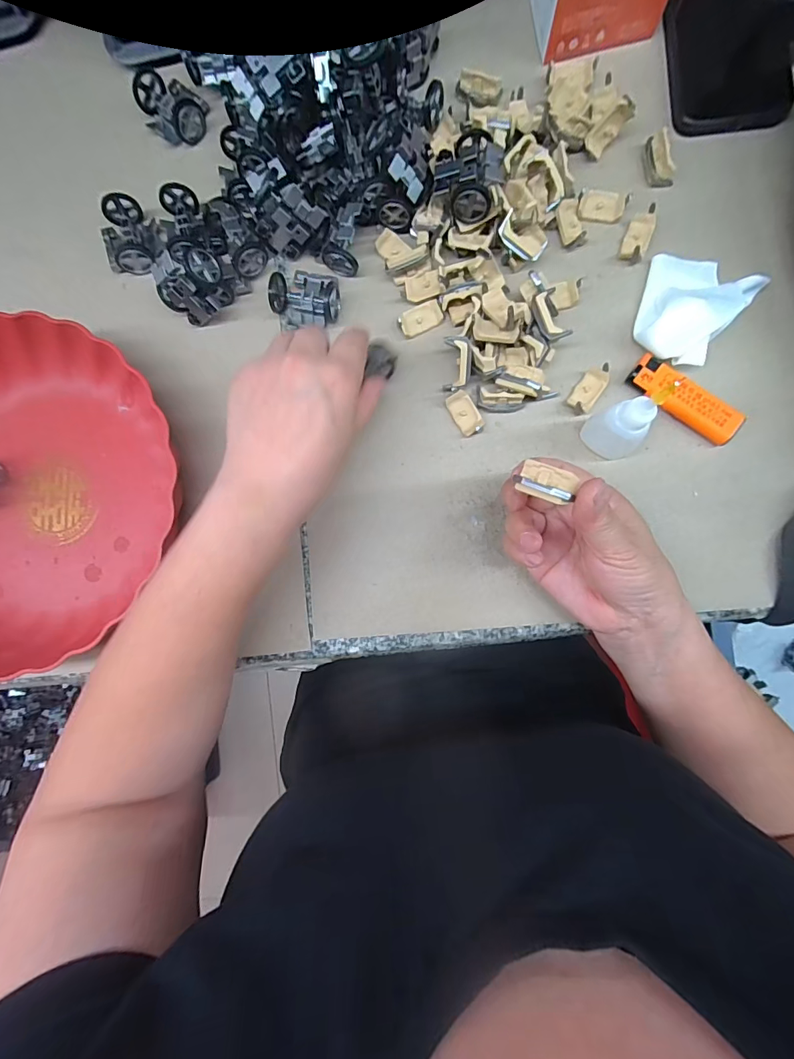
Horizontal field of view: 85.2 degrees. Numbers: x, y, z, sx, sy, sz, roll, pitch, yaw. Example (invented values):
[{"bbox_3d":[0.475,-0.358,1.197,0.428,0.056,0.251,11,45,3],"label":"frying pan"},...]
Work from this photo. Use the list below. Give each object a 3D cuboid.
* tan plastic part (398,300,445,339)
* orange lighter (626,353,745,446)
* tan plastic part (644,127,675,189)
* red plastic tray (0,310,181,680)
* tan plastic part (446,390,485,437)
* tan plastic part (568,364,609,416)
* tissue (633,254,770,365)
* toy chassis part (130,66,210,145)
[{"bbox_3d":[0.018,-0.158,0.324,0.033,0.009,0.019,-27,107,2],"label":"tan plastic part"},{"bbox_3d":[0.202,-0.091,0.305,0.079,0.015,0.025,36,90,6],"label":"orange lighter"},{"bbox_3d":[0.193,-0.273,0.317,0.014,0.014,0.035,-17,85,3],"label":"tan plastic part"},{"bbox_3d":[-0.277,-0.023,0.319,0.239,0.047,0.246,-19,85,3],"label":"red plastic tray"},{"bbox_3d":[0.050,-0.085,0.318,0.017,0.012,0.032,-30,85,2],"label":"tan plastic part"},{"bbox_3d":[0.137,-0.099,0.309,0.016,0.016,0.035,35,90,6],"label":"tan plastic part"},{"bbox_3d":[0.203,-0.161,0.303,0.068,0.028,0.086,42,90,6],"label":"tissue"},{"bbox_3d":[-0.182,-0.341,0.347,0.053,0.022,0.041,35,90,6],"label":"toy chassis part"}]

